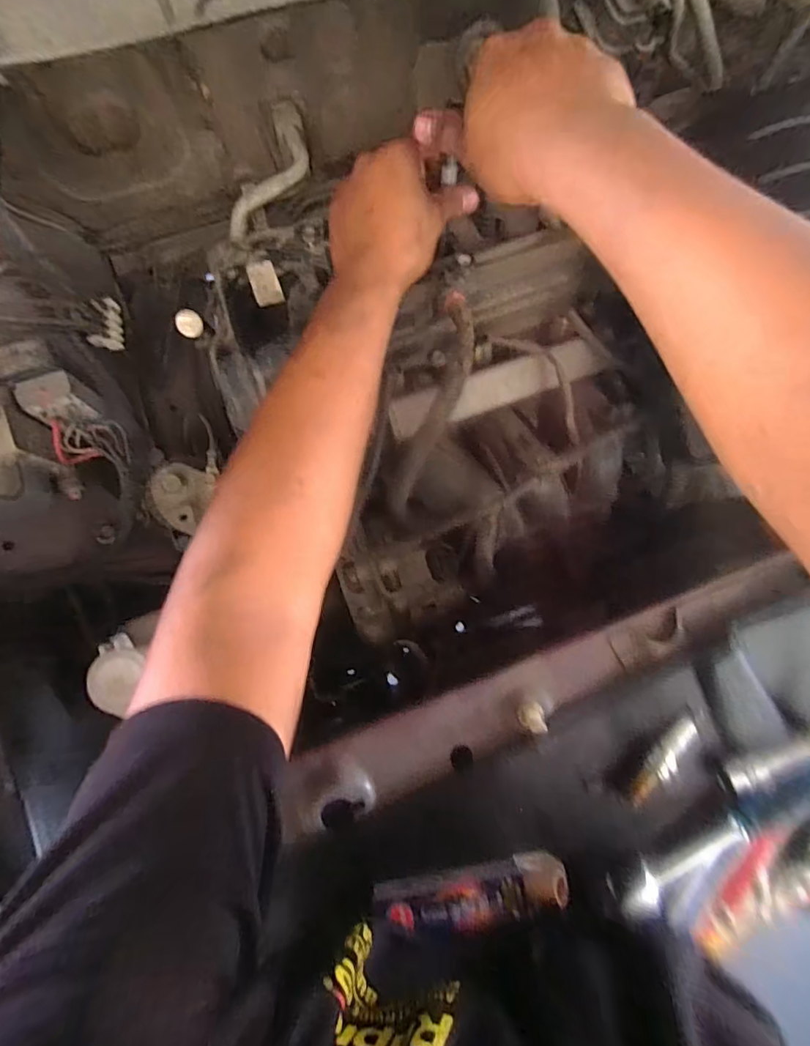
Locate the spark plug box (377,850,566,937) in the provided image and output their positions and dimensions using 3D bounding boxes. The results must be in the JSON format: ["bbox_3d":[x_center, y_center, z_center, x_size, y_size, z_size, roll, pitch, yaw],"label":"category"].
[{"bbox_3d":[0.042,0.231,0.312,0.117,0.028,0.030,-6,82,-6],"label":"spark plug box"}]

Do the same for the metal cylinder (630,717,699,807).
[{"bbox_3d":[0.174,0.161,0.340,0.015,0.010,0.067,37,80,1],"label":"metal cylinder"}]

